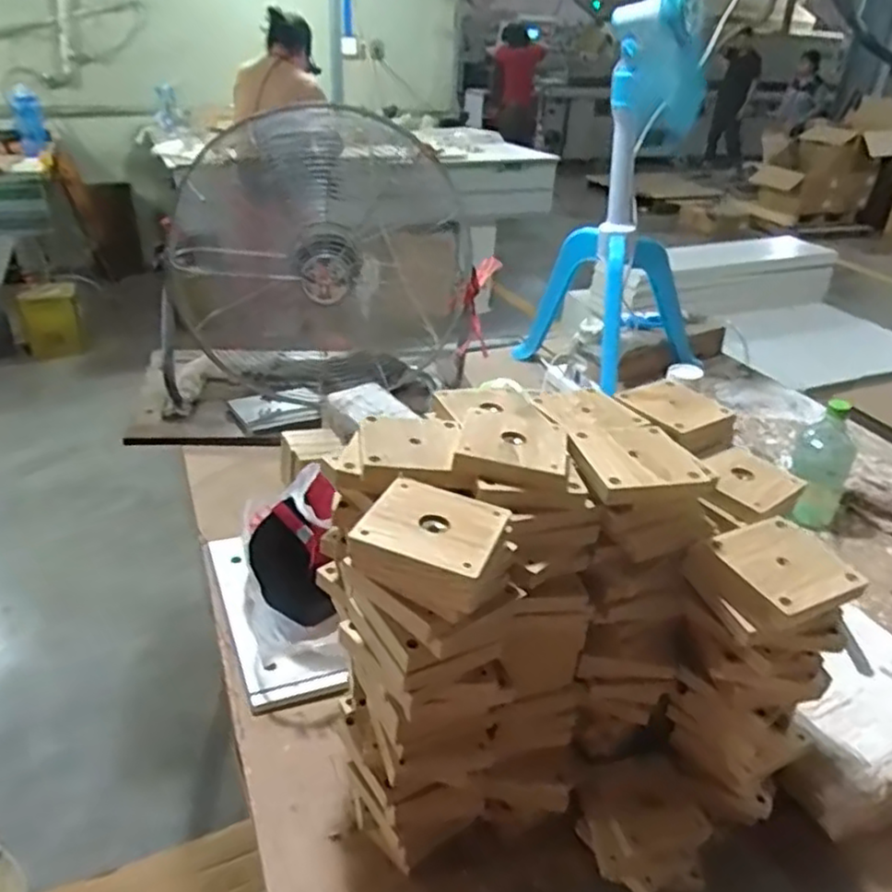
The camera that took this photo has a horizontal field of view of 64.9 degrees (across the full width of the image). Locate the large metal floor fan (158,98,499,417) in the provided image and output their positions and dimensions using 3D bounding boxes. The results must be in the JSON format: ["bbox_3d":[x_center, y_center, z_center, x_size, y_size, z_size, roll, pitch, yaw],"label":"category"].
[{"bbox_3d":[-0.221,-0.327,1.238,0.546,0.494,0.296,-6,32,-14],"label":"large metal floor fan"}]

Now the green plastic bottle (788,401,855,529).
[{"bbox_3d":[0.568,0.035,1.067,0.085,0.204,0.070,21,36,27],"label":"green plastic bottle"}]

